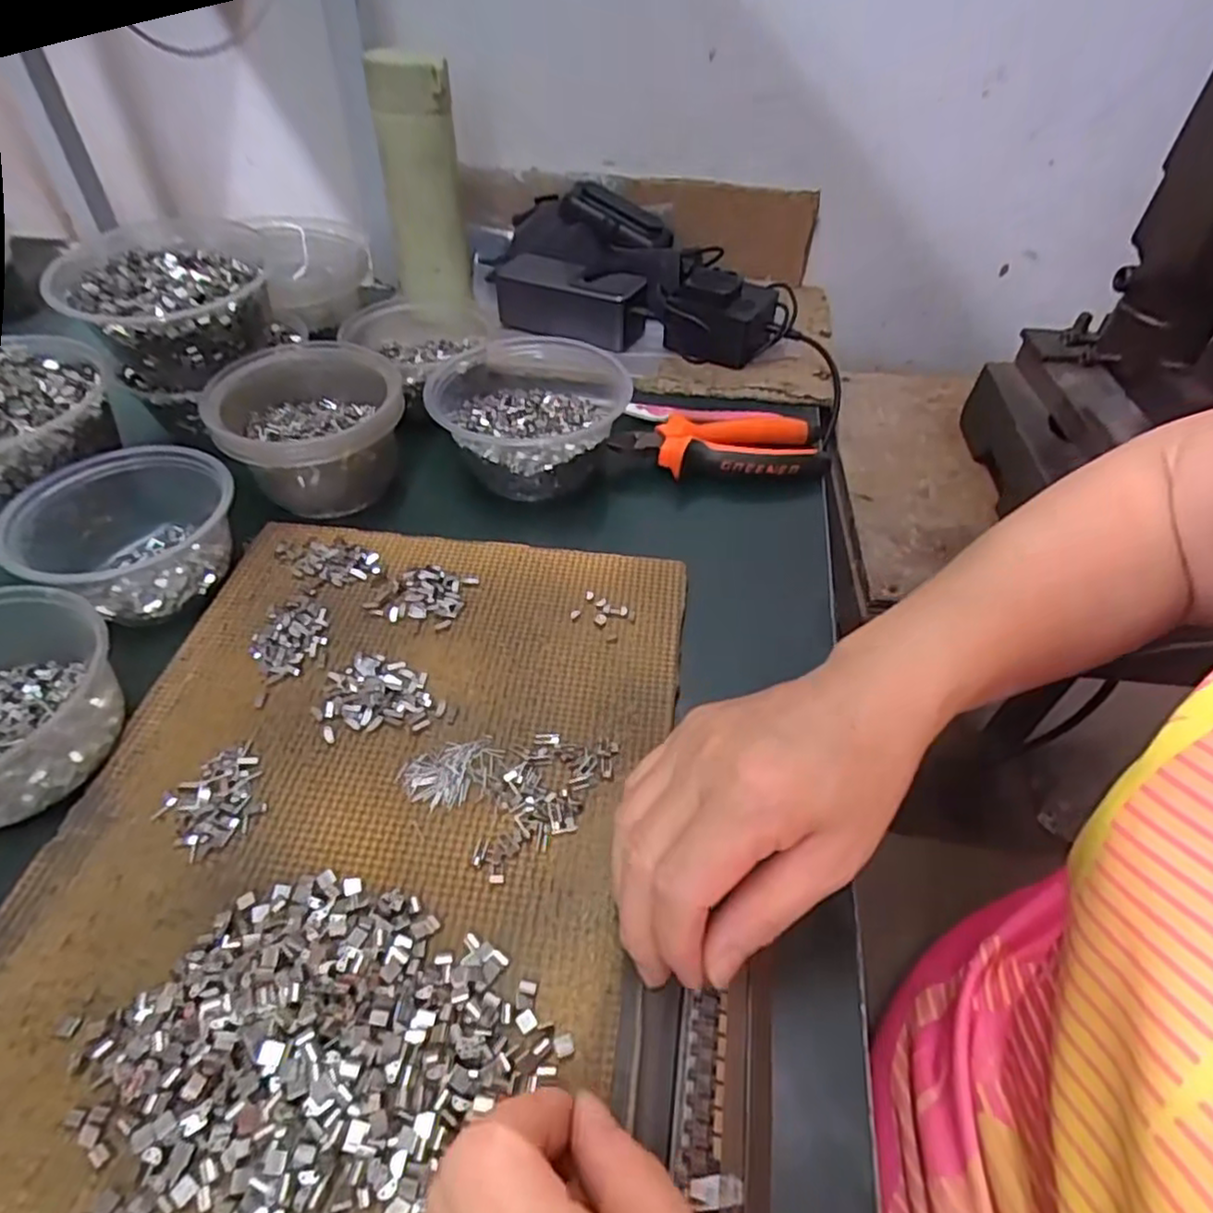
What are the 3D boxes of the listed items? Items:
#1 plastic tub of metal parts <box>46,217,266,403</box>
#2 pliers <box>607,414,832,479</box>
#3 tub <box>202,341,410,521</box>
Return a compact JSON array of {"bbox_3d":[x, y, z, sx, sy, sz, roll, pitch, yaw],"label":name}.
[{"bbox_3d":[-0.286,-0.203,0.466,0.109,0.067,0.103,-28,54,-25],"label":"plastic tub of metal parts"},{"bbox_3d":[0.083,-0.117,0.509,0.150,0.029,0.064,0,47,-2],"label":"pliers"},{"bbox_3d":[-0.189,-0.119,0.459,0.107,0.070,0.116,1,47,-1],"label":"tub"}]

